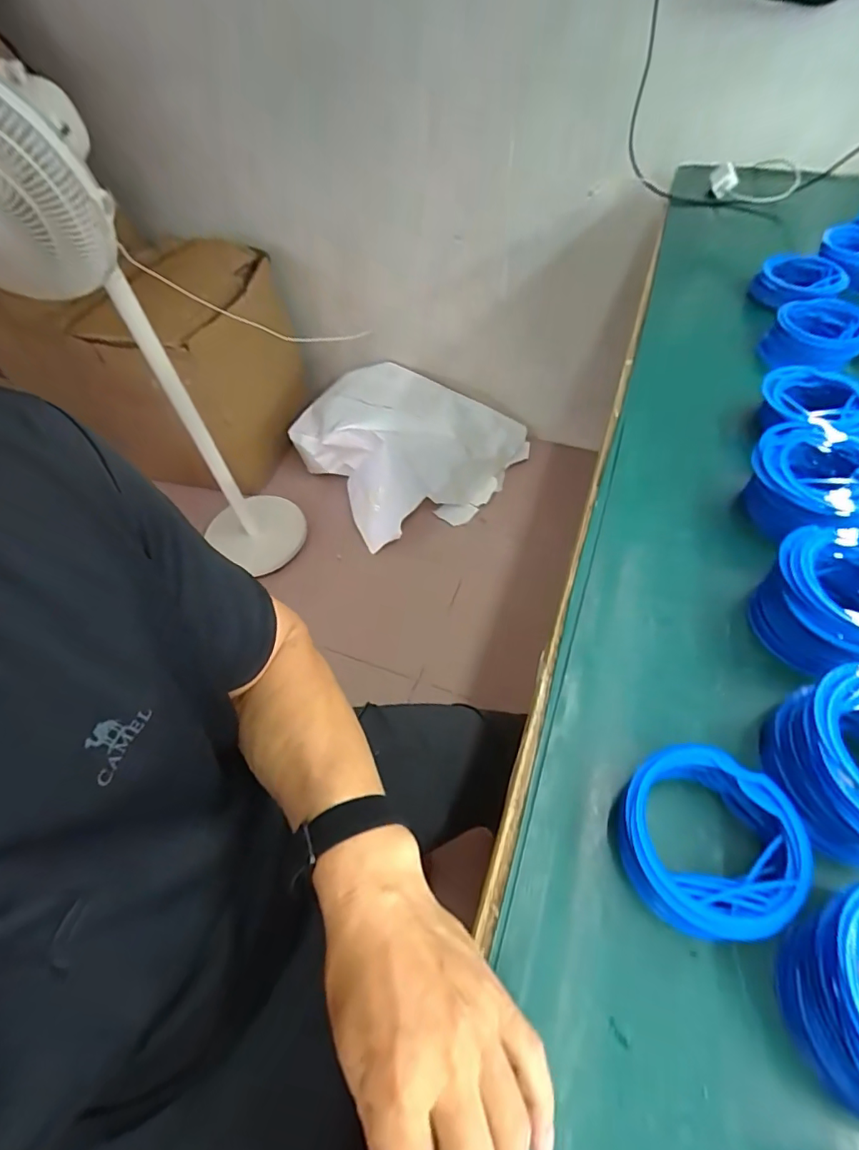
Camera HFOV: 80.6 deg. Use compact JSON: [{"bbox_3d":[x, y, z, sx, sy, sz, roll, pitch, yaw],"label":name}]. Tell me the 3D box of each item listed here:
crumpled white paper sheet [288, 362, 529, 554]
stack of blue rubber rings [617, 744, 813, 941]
[{"bbox_3d":[-0.049,-0.421,1.546,0.604,0.206,0.552,-32,59,-17],"label":"crumpled white paper sheet"},{"bbox_3d":[0.167,0.161,0.309,0.097,0.033,0.098,29,62,22],"label":"stack of blue rubber rings"}]

